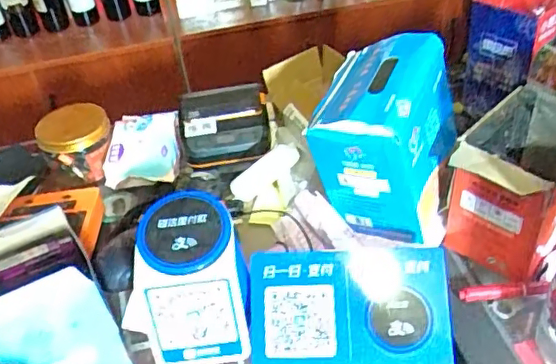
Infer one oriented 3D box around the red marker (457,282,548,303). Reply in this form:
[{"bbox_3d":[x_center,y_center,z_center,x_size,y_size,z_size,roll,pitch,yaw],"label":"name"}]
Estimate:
[{"bbox_3d":[0.196,0.095,0.510,0.075,0.013,0.013,-6,40,1],"label":"red marker"}]

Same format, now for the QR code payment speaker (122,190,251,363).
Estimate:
[{"bbox_3d":[-0.072,0.081,0.487,0.091,0.106,0.095,-5,40,2],"label":"QR code payment speaker"}]

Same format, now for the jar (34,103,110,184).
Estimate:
[{"bbox_3d":[-0.240,-0.050,0.714,0.072,0.072,0.070,-4,40,4],"label":"jar"}]

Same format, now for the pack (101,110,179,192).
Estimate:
[{"bbox_3d":[-0.160,-0.044,0.707,0.085,0.034,0.109,-5,40,3],"label":"pack"}]

